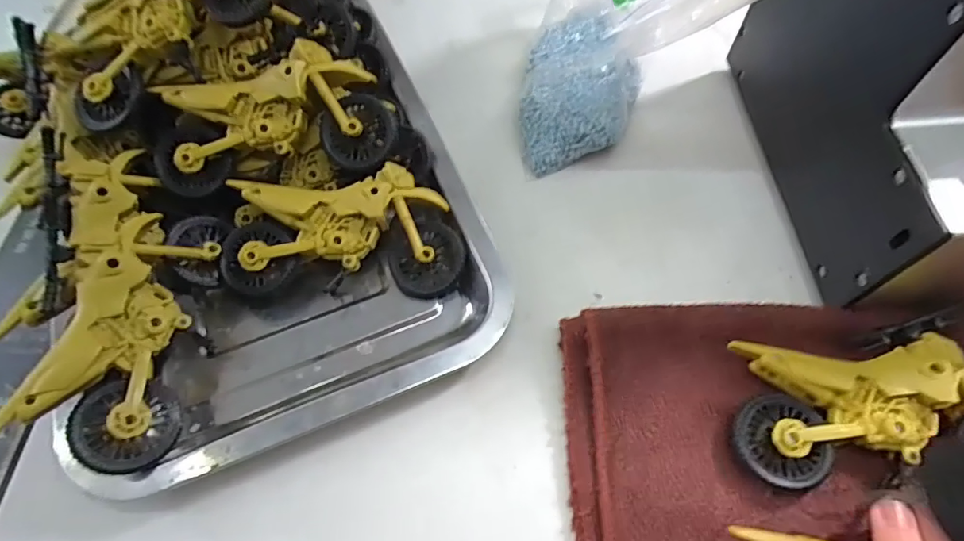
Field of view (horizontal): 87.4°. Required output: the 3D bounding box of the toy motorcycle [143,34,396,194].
[{"bbox_3d":[-0.106,-0.078,0.258,0.116,0.028,0.062,-8,98,-4],"label":"toy motorcycle"}]

